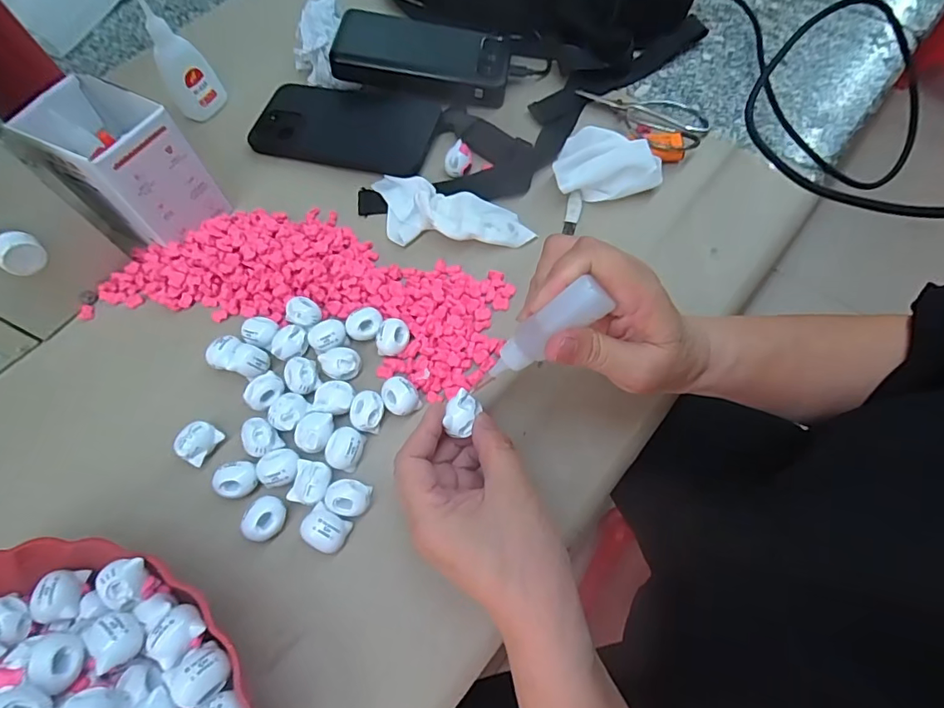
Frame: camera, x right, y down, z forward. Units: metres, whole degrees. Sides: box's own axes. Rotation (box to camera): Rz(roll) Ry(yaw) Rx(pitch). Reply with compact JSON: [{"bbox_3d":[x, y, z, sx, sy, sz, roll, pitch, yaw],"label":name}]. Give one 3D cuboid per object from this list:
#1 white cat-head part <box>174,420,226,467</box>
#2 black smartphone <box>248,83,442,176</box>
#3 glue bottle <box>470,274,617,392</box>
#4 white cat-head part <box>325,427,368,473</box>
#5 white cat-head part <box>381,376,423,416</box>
[{"bbox_3d":[-0.175,0.056,0.318,0.018,0.018,0.025,28,68,16],"label":"white cat-head part"},{"bbox_3d":[-0.112,-0.203,0.441,0.157,0.016,0.079,12,64,9],"label":"black smartphone"},{"bbox_3d":[0.033,-0.007,0.258,0.017,0.088,0.017,5,54,-41],"label":"glue bottle"},{"bbox_3d":[-0.080,0.059,0.312,0.020,0.015,0.025,10,64,8],"label":"white cat-head part"},{"bbox_3d":[-0.047,0.028,0.323,0.022,0.014,0.022,-1,63,2],"label":"white cat-head part"}]

